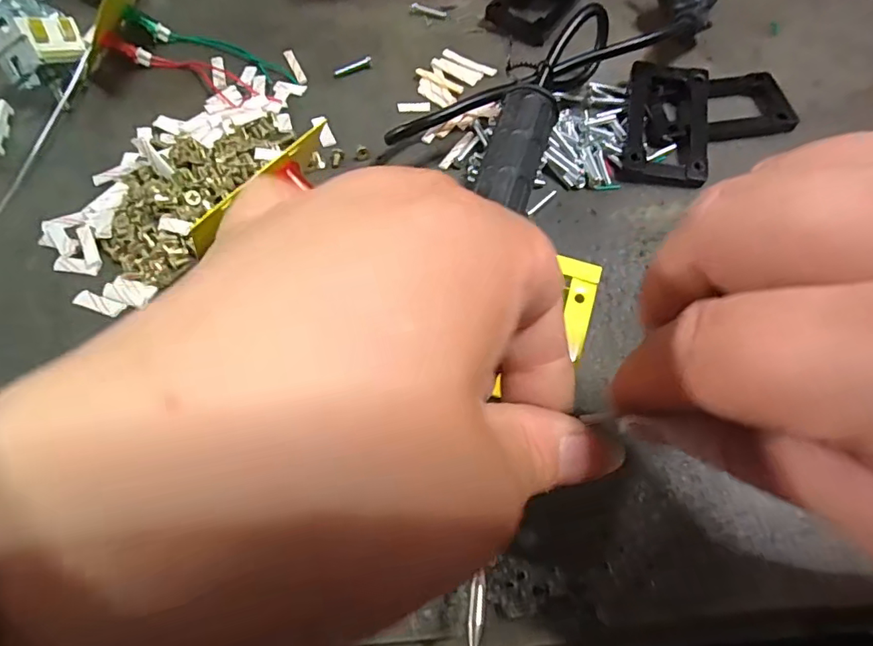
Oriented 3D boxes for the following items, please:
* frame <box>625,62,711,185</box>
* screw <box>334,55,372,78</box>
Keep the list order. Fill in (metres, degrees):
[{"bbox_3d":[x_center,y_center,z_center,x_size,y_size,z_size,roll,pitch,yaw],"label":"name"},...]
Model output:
[{"bbox_3d":[0.122,-0.105,0.268,0.040,0.013,0.080,8,65,6],"label":"frame"},{"bbox_3d":[-0.049,-0.151,0.297,0.024,0.005,0.004,-25,66,-10],"label":"screw"}]

